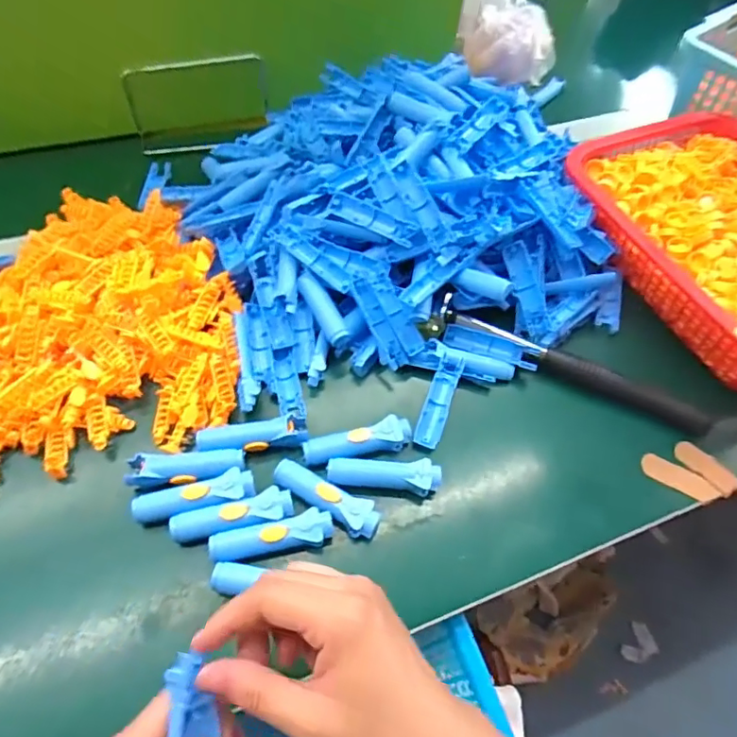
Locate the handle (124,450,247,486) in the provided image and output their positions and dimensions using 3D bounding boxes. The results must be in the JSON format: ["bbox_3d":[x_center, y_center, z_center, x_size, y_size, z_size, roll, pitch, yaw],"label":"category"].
[{"bbox_3d":[-0.125,0.067,0.364,0.076,0.014,0.024,-3,57,-5],"label":"handle"}]

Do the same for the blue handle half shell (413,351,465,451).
[{"bbox_3d":[0.055,0.024,0.405,0.019,0.005,0.076,18,71,9],"label":"blue handle half shell"}]

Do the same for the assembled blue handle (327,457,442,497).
[{"bbox_3d":[0.011,0.074,0.369,0.078,0.014,0.020,5,56,0],"label":"assembled blue handle"}]

